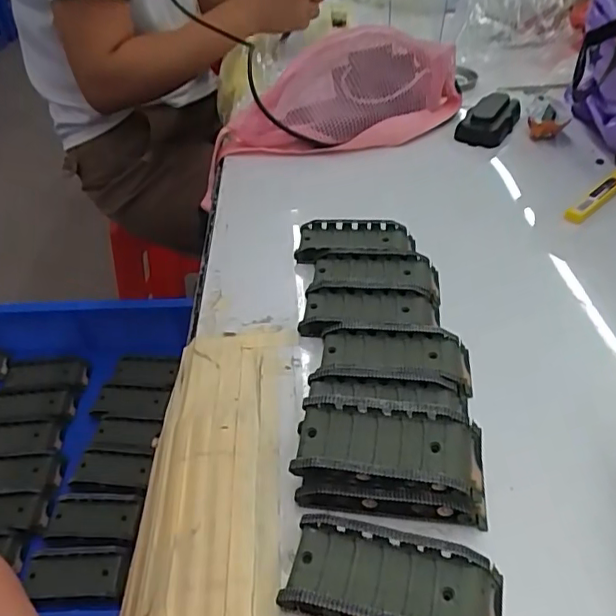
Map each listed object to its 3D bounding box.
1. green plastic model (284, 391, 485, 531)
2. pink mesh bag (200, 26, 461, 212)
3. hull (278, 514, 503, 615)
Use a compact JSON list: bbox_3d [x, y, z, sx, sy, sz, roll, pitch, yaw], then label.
[{"bbox_3d":[0.043,0.081,0.299,0.097,0.033,0.052,6,42,10],"label":"green plastic model"},{"bbox_3d":[0.029,-0.231,0.634,0.318,0.113,0.130,-19,44,-19],"label":"pink mesh bag"},{"bbox_3d":[0.040,0.128,0.260,0.096,0.019,0.043,9,42,13],"label":"hull"}]

